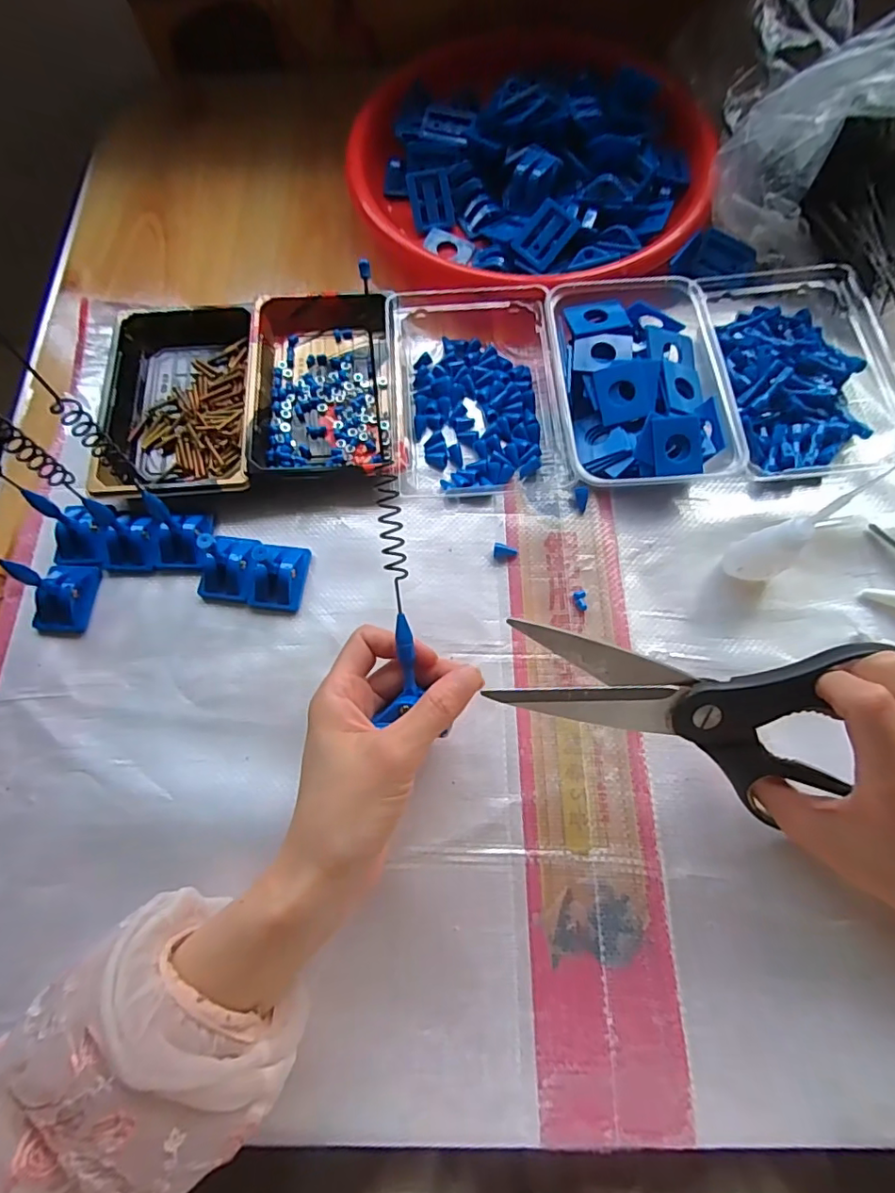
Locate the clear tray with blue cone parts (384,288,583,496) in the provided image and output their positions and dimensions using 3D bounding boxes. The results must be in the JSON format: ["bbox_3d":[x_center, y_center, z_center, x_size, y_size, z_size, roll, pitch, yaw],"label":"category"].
[{"bbox_3d":[0.019,-0.158,0.393,0.119,0.030,0.170,-6,71,-1],"label":"clear tray with blue cone parts"}]

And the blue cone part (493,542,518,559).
[{"bbox_3d":[0.039,-0.031,0.365,0.016,0.006,0.010,0,71,1],"label":"blue cone part"}]

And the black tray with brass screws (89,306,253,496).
[{"bbox_3d":[-0.197,-0.145,0.398,0.111,0.022,0.162,-5,71,0],"label":"black tray with brass screws"}]

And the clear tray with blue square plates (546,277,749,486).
[{"bbox_3d":[0.132,-0.149,0.384,0.109,0.035,0.158,-4,71,0],"label":"clear tray with blue square plates"}]

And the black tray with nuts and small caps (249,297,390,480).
[{"bbox_3d":[-0.092,-0.164,0.400,0.100,0.026,0.163,-2,71,1],"label":"black tray with nuts and small caps"}]

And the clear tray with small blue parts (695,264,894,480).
[{"bbox_3d":[0.254,-0.170,0.391,0.122,0.034,0.177,-4,71,0],"label":"clear tray with small blue parts"}]

